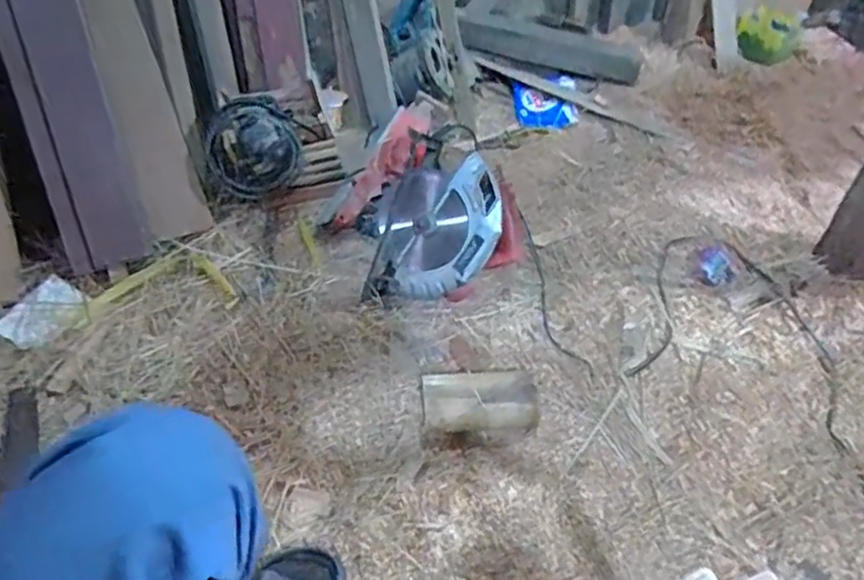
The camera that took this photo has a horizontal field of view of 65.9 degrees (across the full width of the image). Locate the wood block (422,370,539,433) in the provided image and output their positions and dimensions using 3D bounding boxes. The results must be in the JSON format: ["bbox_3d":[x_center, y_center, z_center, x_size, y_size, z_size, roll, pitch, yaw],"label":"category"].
[{"bbox_3d":[0.068,0.164,0.961,0.160,0.061,0.085,-1,46,-1],"label":"wood block"}]

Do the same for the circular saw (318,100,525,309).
[{"bbox_3d":[-0.030,-0.133,1.111,0.341,0.254,0.234,20,46,18],"label":"circular saw"}]

